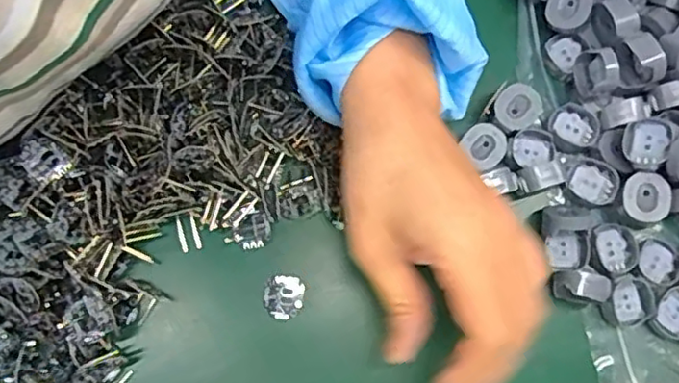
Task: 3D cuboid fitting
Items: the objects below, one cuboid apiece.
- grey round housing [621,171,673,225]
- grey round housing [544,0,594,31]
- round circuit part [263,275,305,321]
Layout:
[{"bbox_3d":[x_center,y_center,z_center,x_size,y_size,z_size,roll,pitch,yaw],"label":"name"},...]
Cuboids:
[{"bbox_3d":[0.171,0.003,0.355,0.025,0.009,0.026,-3,80,18],"label":"grey round housing"},{"bbox_3d":[0.137,-0.110,0.381,0.027,0.010,0.027,-4,77,17],"label":"grey round housing"},{"bbox_3d":[-0.032,0.060,0.362,0.023,0.009,0.024,0,78,-2],"label":"round circuit part"}]

